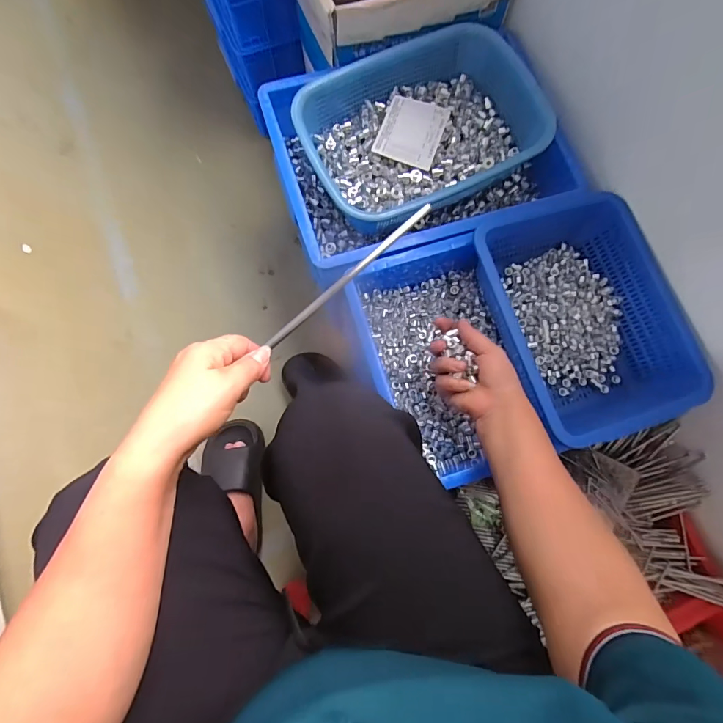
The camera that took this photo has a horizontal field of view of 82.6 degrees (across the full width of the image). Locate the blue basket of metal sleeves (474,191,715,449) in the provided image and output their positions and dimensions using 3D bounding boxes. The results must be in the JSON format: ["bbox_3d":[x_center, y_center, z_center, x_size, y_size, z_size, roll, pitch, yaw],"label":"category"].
[{"bbox_3d":[0.298,-0.064,0.576,0.238,0.103,0.319,-17,79,-5],"label":"blue basket of metal sleeves"}]

